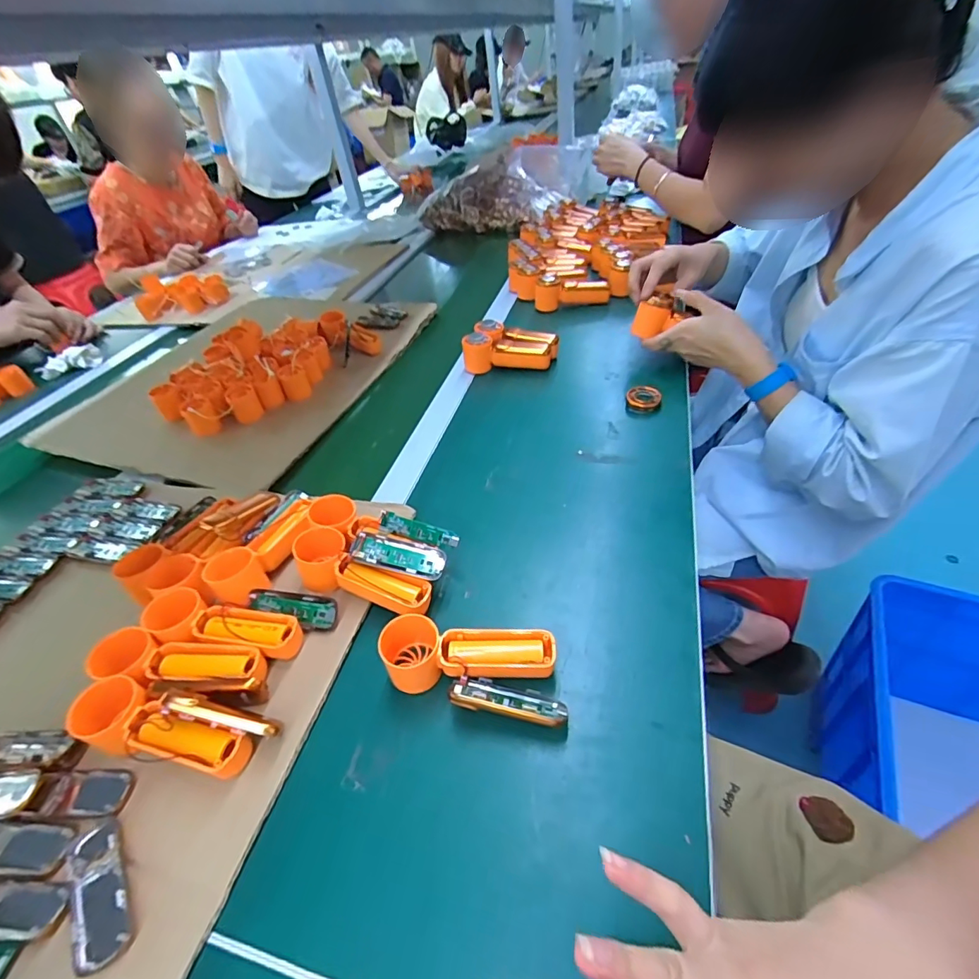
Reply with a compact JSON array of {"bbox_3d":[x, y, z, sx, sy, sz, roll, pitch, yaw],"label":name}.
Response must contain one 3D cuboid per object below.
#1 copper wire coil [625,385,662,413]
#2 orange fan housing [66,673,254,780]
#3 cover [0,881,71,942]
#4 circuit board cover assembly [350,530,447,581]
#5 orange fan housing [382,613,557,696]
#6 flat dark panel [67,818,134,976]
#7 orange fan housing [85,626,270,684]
[{"bbox_3d":[0.195,-0.113,0.616,0.041,0.019,0.043,8,45,16],"label":"copper wire coil"},{"bbox_3d":[-0.230,0.173,0.344,0.127,0.045,0.041,9,45,18],"label":"orange fan housing"},{"bbox_3d":[-0.296,0.253,0.293,0.084,0.009,0.026,-2,43,6],"label":"cover"},{"bbox_3d":[-0.080,0.057,0.429,0.081,0.010,0.034,13,45,2],"label":"circuit board cover assembly"},{"bbox_3d":[-0.019,0.121,0.372,0.136,0.040,0.051,-4,43,5],"label":"orange fan housing"},{"bbox_3d":[-0.237,0.243,0.295,0.028,0.009,0.082,-31,47,-23],"label":"flat dark panel"},{"bbox_3d":[-0.241,0.141,0.383,0.137,0.039,0.043,2,43,11],"label":"orange fan housing"}]

